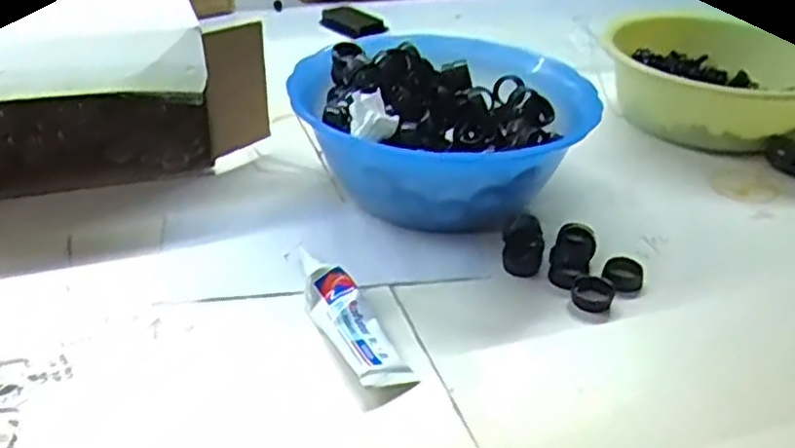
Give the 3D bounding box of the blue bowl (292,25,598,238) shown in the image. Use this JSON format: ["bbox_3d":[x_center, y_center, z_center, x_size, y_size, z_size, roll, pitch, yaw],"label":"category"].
[{"bbox_3d":[0.041,-0.078,0.614,0.217,0.101,0.208,1,32,-1],"label":"blue bowl"}]

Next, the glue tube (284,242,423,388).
[{"bbox_3d":[-0.040,0.052,0.481,0.034,0.020,0.152,-16,36,-26],"label":"glue tube"}]

